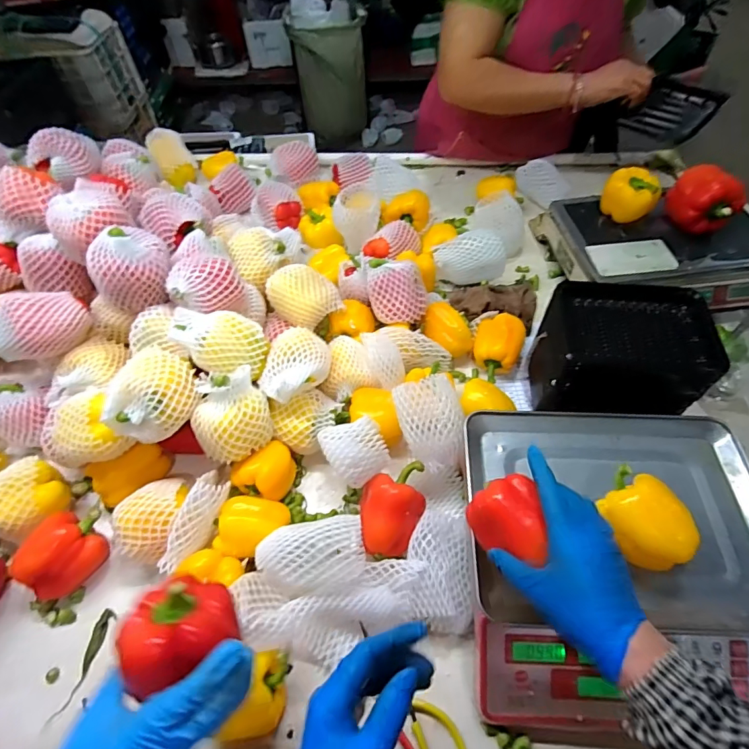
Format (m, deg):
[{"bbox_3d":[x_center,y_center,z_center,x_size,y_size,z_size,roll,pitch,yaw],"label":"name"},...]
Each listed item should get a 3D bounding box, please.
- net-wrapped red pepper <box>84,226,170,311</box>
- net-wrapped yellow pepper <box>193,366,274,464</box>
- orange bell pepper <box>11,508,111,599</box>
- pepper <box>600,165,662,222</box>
[{"bbox_3d":[-0.334,-0.146,0.620,0.103,0.086,0.081,-29,59,-17],"label":"net-wrapped red pepper"},{"bbox_3d":[-0.184,0.051,0.575,0.090,0.073,0.091,-1,55,1],"label":"net-wrapped yellow pepper"},{"bbox_3d":[-0.377,0.218,0.552,0.069,0.064,0.105,15,57,12],"label":"orange bell pepper"},{"bbox_3d":[0.436,-0.302,0.780,0.082,0.072,0.075,22,58,16],"label":"pepper"}]

